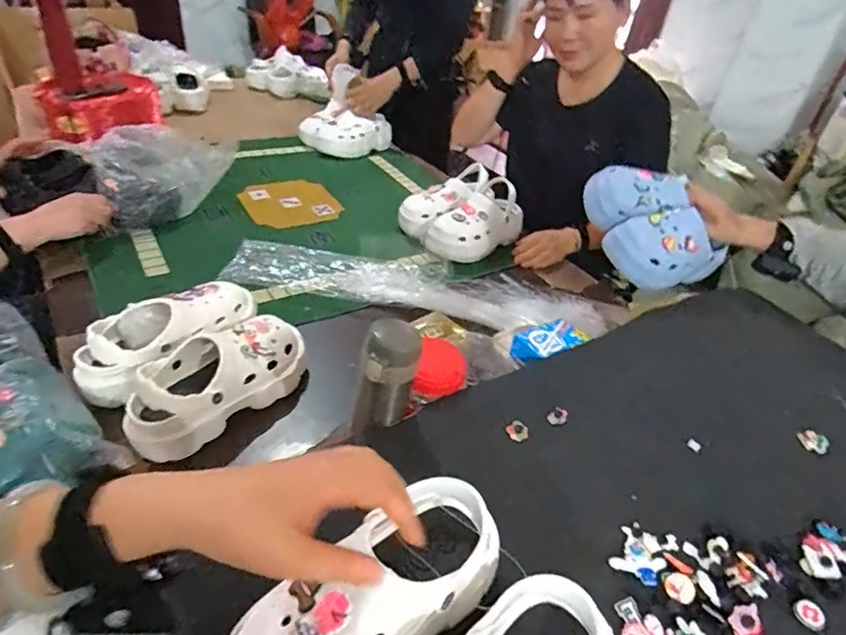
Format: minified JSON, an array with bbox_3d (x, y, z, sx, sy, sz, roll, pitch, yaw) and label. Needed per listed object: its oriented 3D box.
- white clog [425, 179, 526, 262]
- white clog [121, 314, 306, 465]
[{"bbox_3d":[0.113,-0.216,1.144,0.236,0.125,0.108,-22,46,-34],"label":"white clog"},{"bbox_3d":[-0.277,0.082,0.712,0.117,0.079,0.263,24,40,21],"label":"white clog"}]

